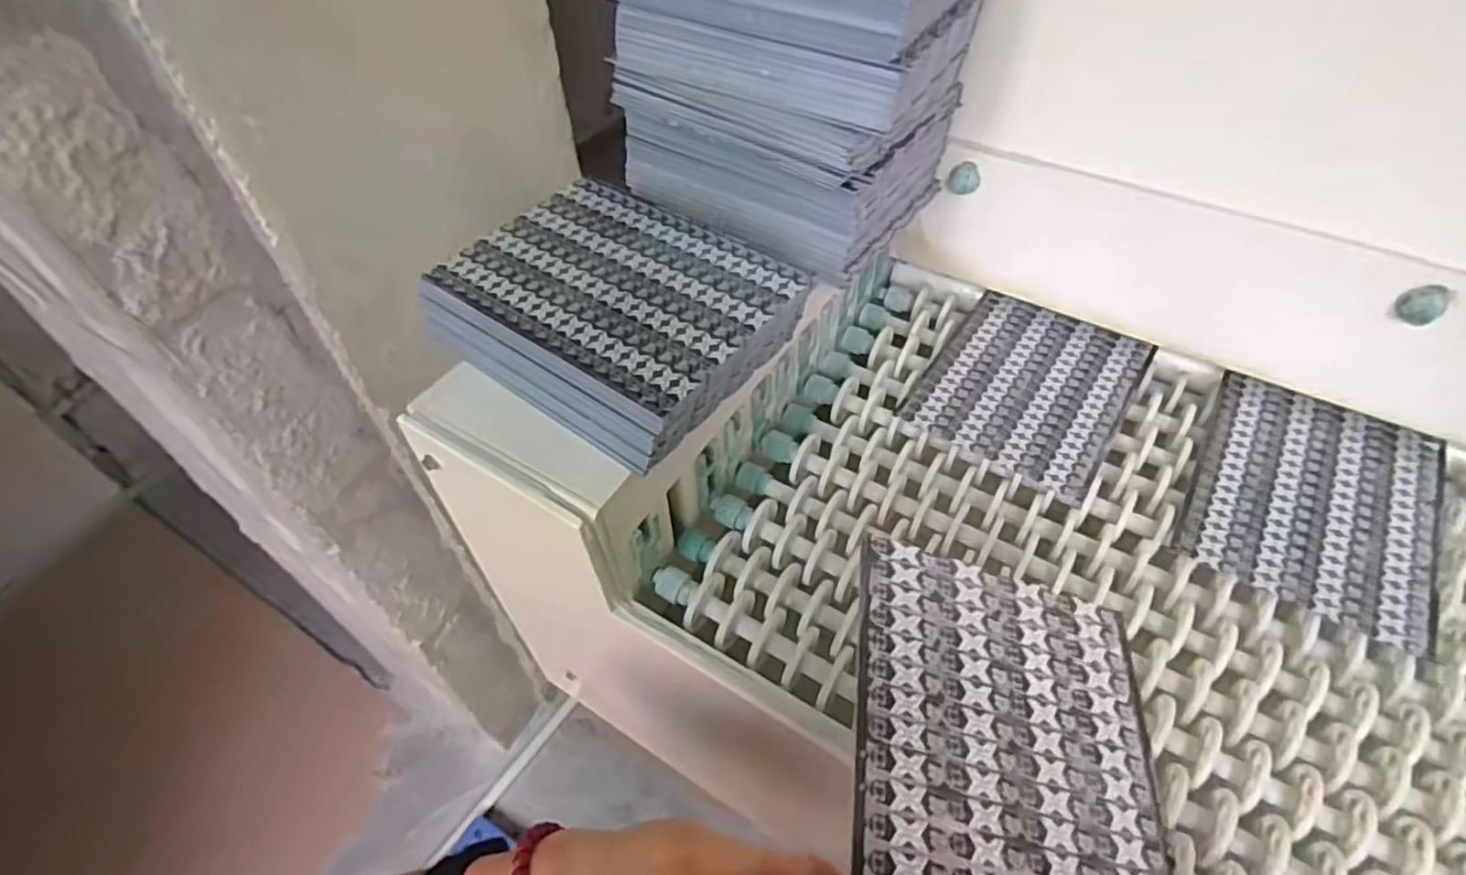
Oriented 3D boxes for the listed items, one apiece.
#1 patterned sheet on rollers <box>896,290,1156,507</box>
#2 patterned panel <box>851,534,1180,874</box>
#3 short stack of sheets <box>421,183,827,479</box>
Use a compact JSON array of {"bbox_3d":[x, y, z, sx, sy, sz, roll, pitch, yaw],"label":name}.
[{"bbox_3d":[0.234,-0.044,0.565,0.141,0.006,0.181,28,58,22],"label":"patterned sheet on rollers"},{"bbox_3d":[0.113,0.142,0.284,0.140,0.004,0.192,19,52,-10],"label":"patterned panel"},{"bbox_3d":[-0.072,-0.079,0.444,0.190,0.045,0.152,30,59,24],"label":"short stack of sheets"}]

